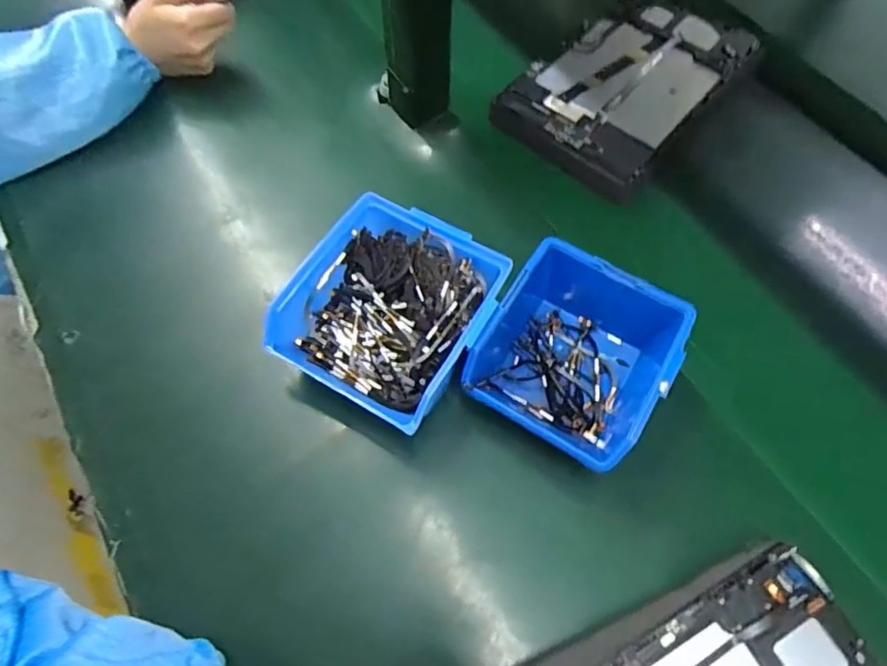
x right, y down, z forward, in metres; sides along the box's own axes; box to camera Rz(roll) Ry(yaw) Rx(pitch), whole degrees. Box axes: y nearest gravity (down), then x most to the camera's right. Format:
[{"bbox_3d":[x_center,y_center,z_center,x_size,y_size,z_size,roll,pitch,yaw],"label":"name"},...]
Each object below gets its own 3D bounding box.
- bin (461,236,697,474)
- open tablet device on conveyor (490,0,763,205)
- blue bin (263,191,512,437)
[{"bbox_3d":[0.098,0.015,0.401,0.119,0.081,0.147,29,68,15],"label":"bin"},{"bbox_3d":[0.179,-0.251,0.542,0.158,0.024,0.253,38,69,17],"label":"open tablet device on conveyor"},{"bbox_3d":[-0.036,-0.013,0.402,0.135,0.066,0.139,29,66,13],"label":"blue bin"}]

